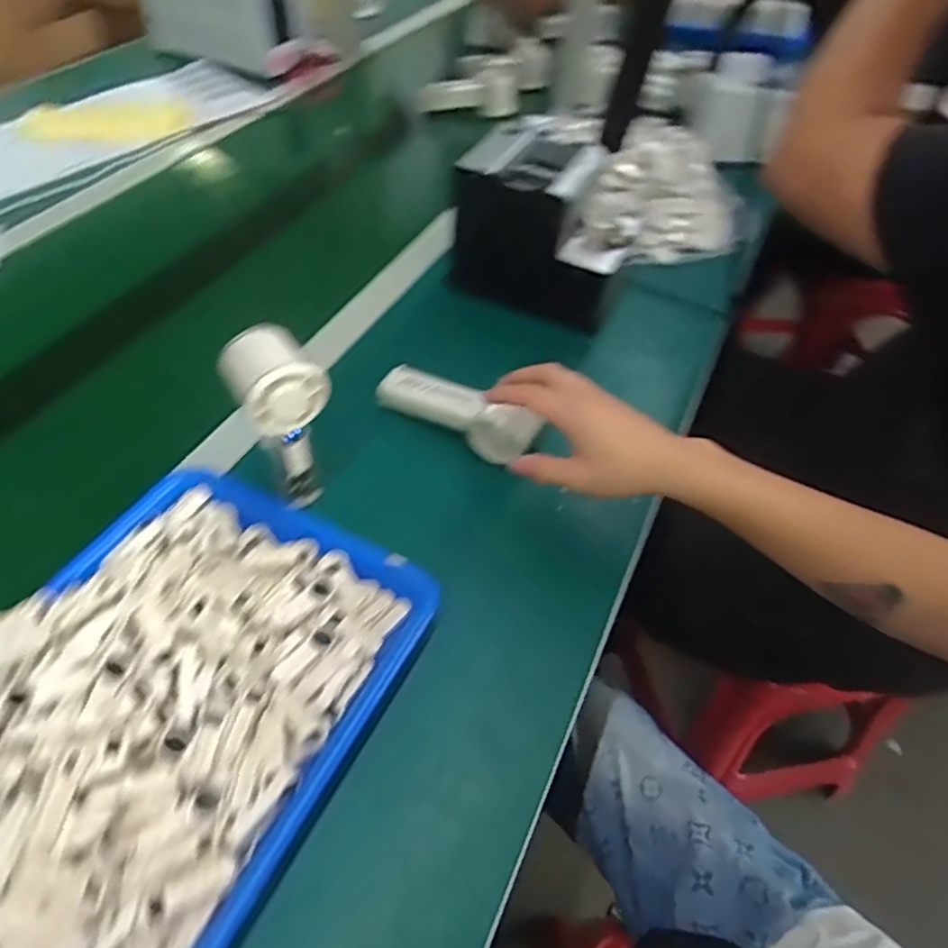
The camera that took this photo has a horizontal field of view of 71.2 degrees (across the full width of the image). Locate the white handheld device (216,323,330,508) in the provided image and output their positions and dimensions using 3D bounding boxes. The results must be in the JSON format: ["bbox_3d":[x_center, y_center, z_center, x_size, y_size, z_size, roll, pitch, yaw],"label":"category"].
[{"bbox_3d":[-0.147,-0.043,0.509,0.059,0.142,0.057,-25,55,-23],"label":"white handheld device"}]

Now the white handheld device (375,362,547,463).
[{"bbox_3d":[-0.012,-0.061,0.604,0.162,0.056,0.049,26,52,28],"label":"white handheld device"}]

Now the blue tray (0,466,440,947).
[{"bbox_3d":[-0.206,0.147,0.428,0.249,0.052,0.337,22,51,15],"label":"blue tray"}]

